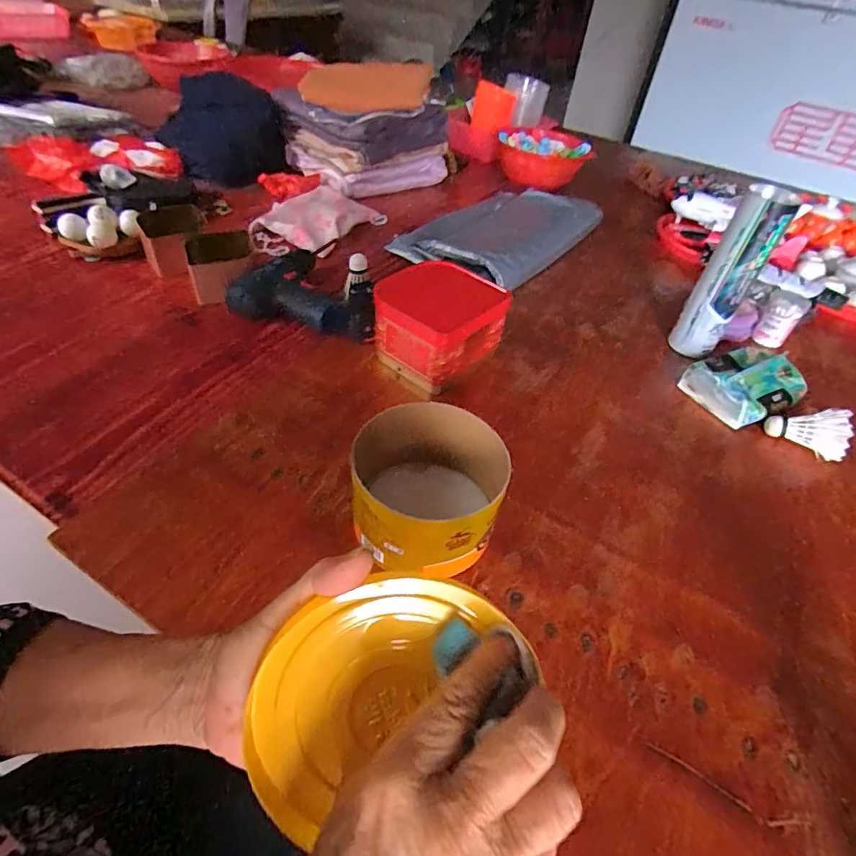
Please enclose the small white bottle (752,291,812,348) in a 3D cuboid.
[{"bbox_3d":[0.556,-0.171,0.788,0.057,0.077,0.052,32,51,24],"label":"small white bottle"}]

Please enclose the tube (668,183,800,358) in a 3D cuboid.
[{"bbox_3d":[0.418,-0.206,0.697,0.068,0.230,0.066,28,50,21],"label":"tube"}]

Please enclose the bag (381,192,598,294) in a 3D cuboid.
[{"bbox_3d":[0.150,-0.396,0.965,0.254,0.057,0.441,31,51,23],"label":"bag"}]

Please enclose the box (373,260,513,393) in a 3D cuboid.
[{"bbox_3d":[0.013,-0.138,0.658,0.135,0.107,0.141,37,53,27],"label":"box"}]

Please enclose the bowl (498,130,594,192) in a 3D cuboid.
[{"bbox_3d":[0.271,-0.656,1.200,0.180,0.080,0.186,4,45,-4],"label":"bowl"}]

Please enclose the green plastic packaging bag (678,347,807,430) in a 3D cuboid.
[{"bbox_3d":[0.431,-0.062,0.675,0.146,0.050,0.115,-16,49,-20],"label":"green plastic packaging bag"}]

